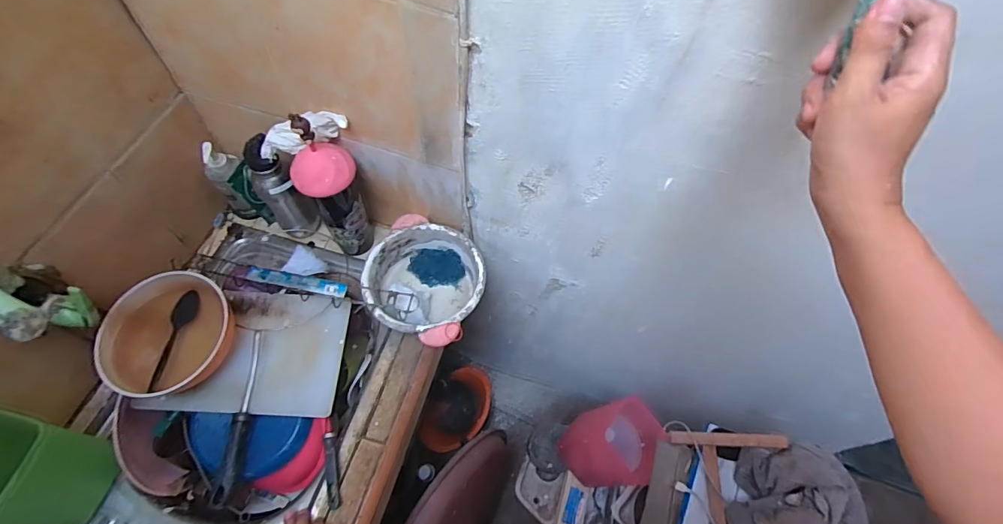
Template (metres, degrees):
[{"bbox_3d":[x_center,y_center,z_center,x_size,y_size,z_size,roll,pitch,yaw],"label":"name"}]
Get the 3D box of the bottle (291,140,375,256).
[{"bbox_3d":[-0.272,-0.089,0.789,0.085,0.253,0.081,1,60,-2],"label":"bottle"}]

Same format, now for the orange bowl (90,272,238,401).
[{"bbox_3d":[-0.508,0.113,0.729,0.166,0.083,0.175,1,60,-2],"label":"orange bowl"}]

